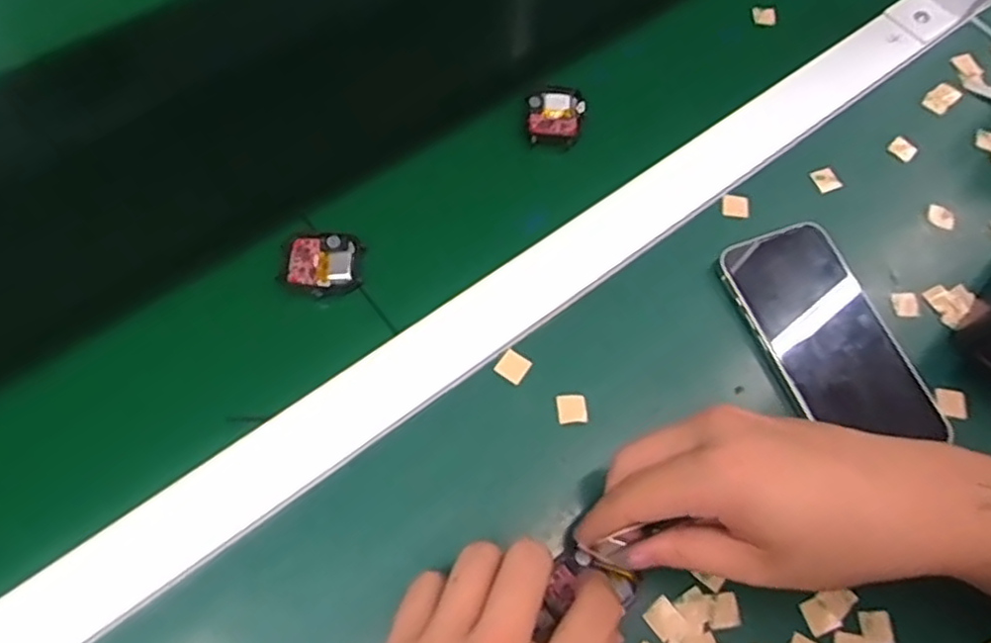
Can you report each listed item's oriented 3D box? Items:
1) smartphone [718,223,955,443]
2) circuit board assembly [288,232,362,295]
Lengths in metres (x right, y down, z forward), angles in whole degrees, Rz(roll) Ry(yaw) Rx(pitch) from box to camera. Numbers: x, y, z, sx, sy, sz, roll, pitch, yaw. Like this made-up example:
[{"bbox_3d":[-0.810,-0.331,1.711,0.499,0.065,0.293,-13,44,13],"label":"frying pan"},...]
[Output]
[{"bbox_3d":[0.188,0.008,0.386,0.075,0.014,0.137,-20,71,-13],"label":"smartphone"},{"bbox_3d":[-0.097,-0.033,0.393,0.039,0.007,0.038,2,66,-2],"label":"circuit board assembly"}]

